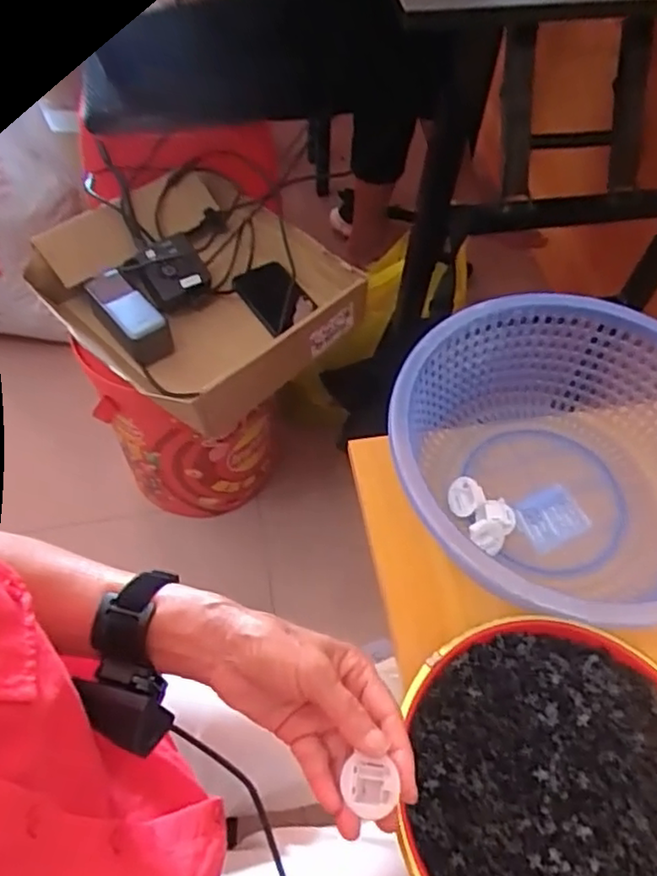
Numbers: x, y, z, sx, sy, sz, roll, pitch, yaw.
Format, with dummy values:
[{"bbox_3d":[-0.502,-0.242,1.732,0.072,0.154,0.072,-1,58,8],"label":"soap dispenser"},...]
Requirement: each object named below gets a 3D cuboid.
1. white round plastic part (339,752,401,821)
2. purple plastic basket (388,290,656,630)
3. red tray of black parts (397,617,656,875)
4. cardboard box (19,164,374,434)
[{"bbox_3d":[0.023,0.188,0.351,0.027,0.006,0.029,-11,67,26],"label":"white round plastic part"},{"bbox_3d":[0.186,0.026,0.524,0.273,0.116,0.278,20,59,12],"label":"purple plastic basket"},{"bbox_3d":[0.157,0.232,0.432,0.206,0.031,0.214,7,57,3],"label":"red tray of black parts"},{"bbox_3d":[-0.171,-0.190,0.866,0.345,0.097,0.320,38,64,22],"label":"cardboard box"}]

